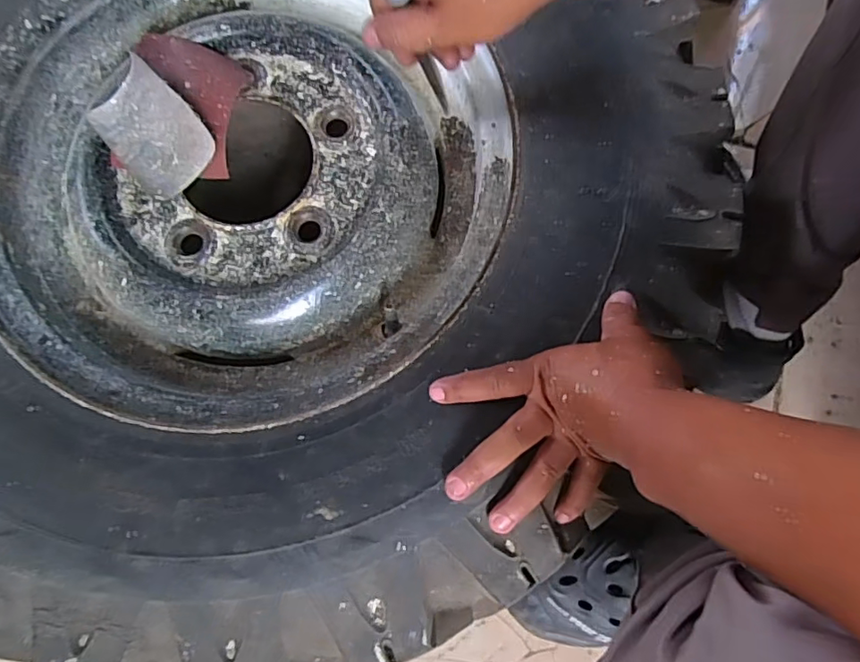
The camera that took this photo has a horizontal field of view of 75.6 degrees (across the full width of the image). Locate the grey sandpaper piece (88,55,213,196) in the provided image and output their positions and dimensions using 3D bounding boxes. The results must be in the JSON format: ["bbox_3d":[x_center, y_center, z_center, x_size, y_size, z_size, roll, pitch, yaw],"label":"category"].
[{"bbox_3d":[-0.224,-0.163,0.440,0.067,0.026,0.098,-40,79,-8],"label":"grey sandpaper piece"}]

